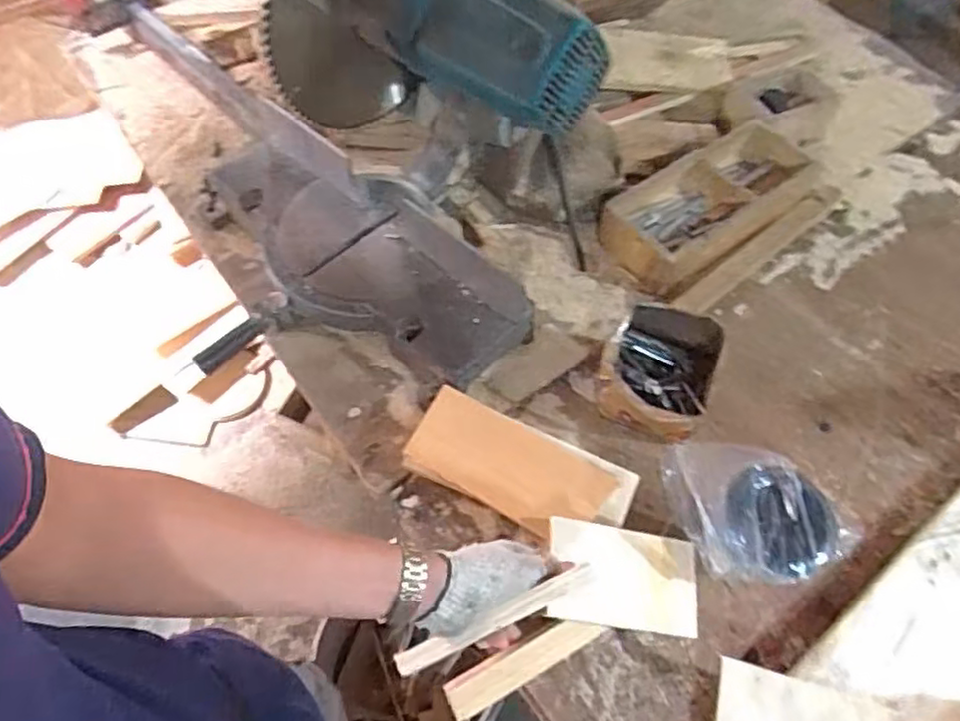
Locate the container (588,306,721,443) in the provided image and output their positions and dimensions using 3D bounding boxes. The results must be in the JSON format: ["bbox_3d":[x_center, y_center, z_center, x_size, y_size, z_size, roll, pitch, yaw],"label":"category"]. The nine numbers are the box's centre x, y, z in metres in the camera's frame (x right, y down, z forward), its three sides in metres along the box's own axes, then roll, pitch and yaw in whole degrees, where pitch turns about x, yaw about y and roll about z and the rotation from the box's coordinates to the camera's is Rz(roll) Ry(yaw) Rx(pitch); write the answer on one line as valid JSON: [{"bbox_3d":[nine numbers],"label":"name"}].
[{"bbox_3d":[0.189,0.017,0.746,0.123,0.089,0.132,20,60,11],"label":"container"}]

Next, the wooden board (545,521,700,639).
[{"bbox_3d":[0.138,0.209,0.644,0.145,0.007,0.092,11,65,-6],"label":"wooden board"}]

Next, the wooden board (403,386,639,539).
[{"bbox_3d":[0.042,0.113,0.694,0.229,0.028,0.094,24,60,11],"label":"wooden board"}]

